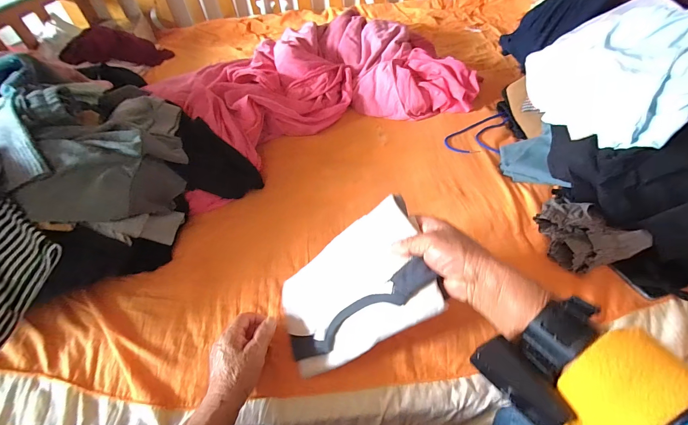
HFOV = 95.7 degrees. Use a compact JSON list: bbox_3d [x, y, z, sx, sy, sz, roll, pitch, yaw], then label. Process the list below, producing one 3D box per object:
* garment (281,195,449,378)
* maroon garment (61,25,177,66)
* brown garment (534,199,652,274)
[{"bbox_3d":[0.005,0.102,0.405,0.242,0.028,0.148,-40,47,31],"label":"garment"},{"bbox_3d":[-0.805,-0.594,1.117,0.142,0.108,0.325,29,37,26],"label":"maroon garment"},{"bbox_3d":[0.373,0.018,0.500,0.115,0.055,0.149,-13,48,-6],"label":"brown garment"}]

